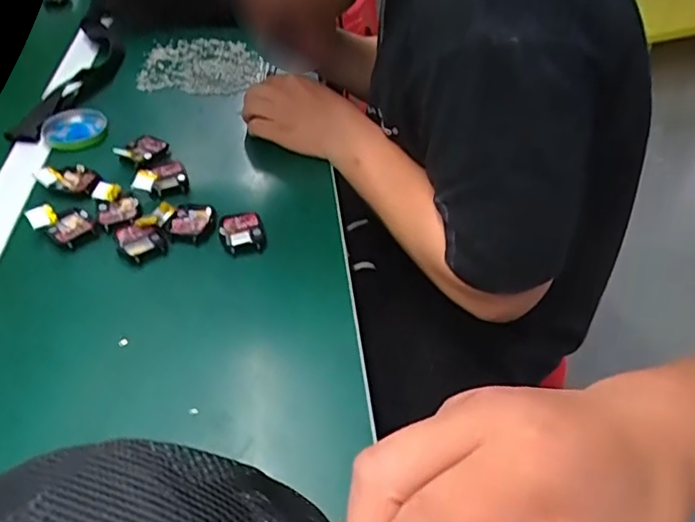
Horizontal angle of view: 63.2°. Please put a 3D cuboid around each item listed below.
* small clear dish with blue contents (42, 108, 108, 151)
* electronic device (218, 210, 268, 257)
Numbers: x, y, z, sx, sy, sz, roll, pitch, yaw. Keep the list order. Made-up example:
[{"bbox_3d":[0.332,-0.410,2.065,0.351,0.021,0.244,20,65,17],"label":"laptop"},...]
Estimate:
[{"bbox_3d":[-0.299,-0.145,0.622,0.066,0.016,0.067,0,45,0],"label":"small clear dish with blue contents"},{"bbox_3d":[-0.095,-0.025,0.506,0.038,0.013,0.048,-12,46,-12],"label":"electronic device"}]

